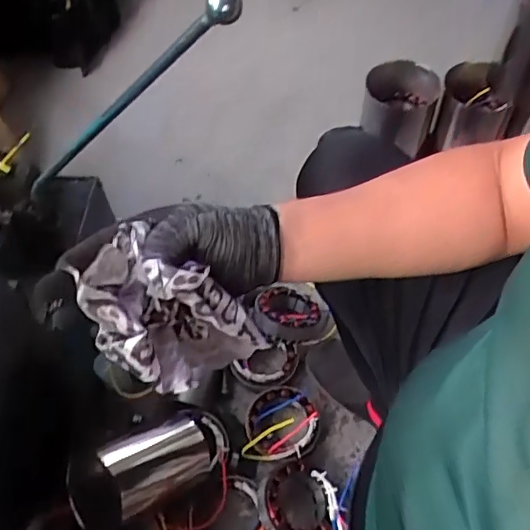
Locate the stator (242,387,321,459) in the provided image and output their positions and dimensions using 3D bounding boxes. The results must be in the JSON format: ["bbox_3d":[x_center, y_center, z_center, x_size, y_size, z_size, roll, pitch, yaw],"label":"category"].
[{"bbox_3d":[0.027,0.233,0.875,0.121,0.162,0.122,-3,57,0],"label":"stator"}]

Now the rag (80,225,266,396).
[{"bbox_3d":[-0.064,0.049,0.430,0.110,0.139,0.092,18,59,14],"label":"rag"}]

